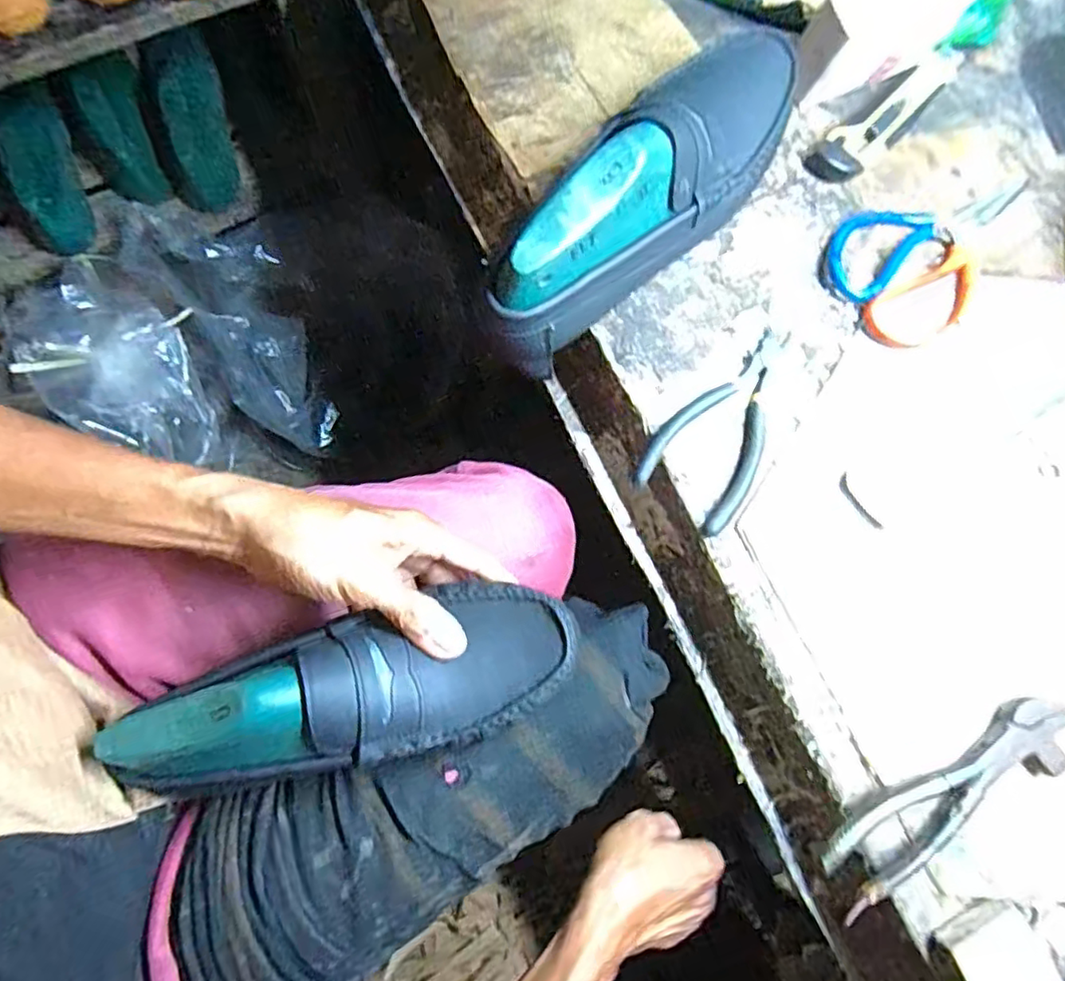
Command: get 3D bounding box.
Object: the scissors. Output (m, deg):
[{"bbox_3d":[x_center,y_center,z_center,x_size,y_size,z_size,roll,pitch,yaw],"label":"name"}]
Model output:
[{"bbox_3d":[0.280,-0.185,0.456,0.100,0.006,0.174,32,80,5],"label":"scissors"}]

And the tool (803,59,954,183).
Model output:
[{"bbox_3d":[0.265,-0.277,0.473,0.142,0.015,0.037,-37,82,-8],"label":"tool"}]

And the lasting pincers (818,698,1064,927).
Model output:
[{"bbox_3d":[0.249,0.179,0.374,0.183,0.023,0.045,-28,81,-6],"label":"lasting pincers"}]

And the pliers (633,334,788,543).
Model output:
[{"bbox_3d":[0.129,-0.047,0.421,0.068,0.013,0.144,34,80,5],"label":"pliers"}]

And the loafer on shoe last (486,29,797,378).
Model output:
[{"bbox_3d":[0.076,-0.190,0.403,0.085,0.102,0.282,40,81,6],"label":"loafer on shoe last"}]

